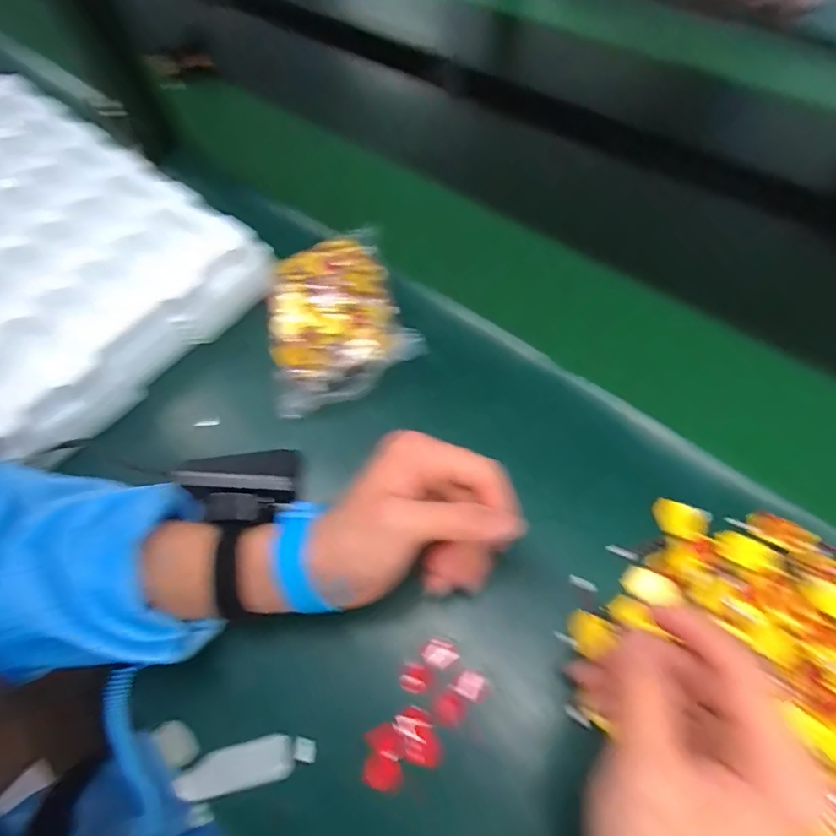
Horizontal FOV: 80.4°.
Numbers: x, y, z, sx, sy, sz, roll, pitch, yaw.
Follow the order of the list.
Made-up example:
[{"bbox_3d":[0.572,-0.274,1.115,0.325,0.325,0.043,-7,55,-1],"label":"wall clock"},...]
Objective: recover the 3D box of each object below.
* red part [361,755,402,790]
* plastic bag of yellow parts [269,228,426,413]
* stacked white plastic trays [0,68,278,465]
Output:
[{"bbox_3d":[-0.020,0.198,0.277,0.021,0.009,0.015,14,62,10],"label":"red part"},{"bbox_3d":[-0.070,-0.082,0.405,0.111,0.035,0.150,-17,61,-7],"label":"plastic bag of yellow parts"},{"bbox_3d":[-0.376,-0.178,0.467,0.459,0.062,0.254,36,68,20],"label":"stacked white plastic trays"}]

